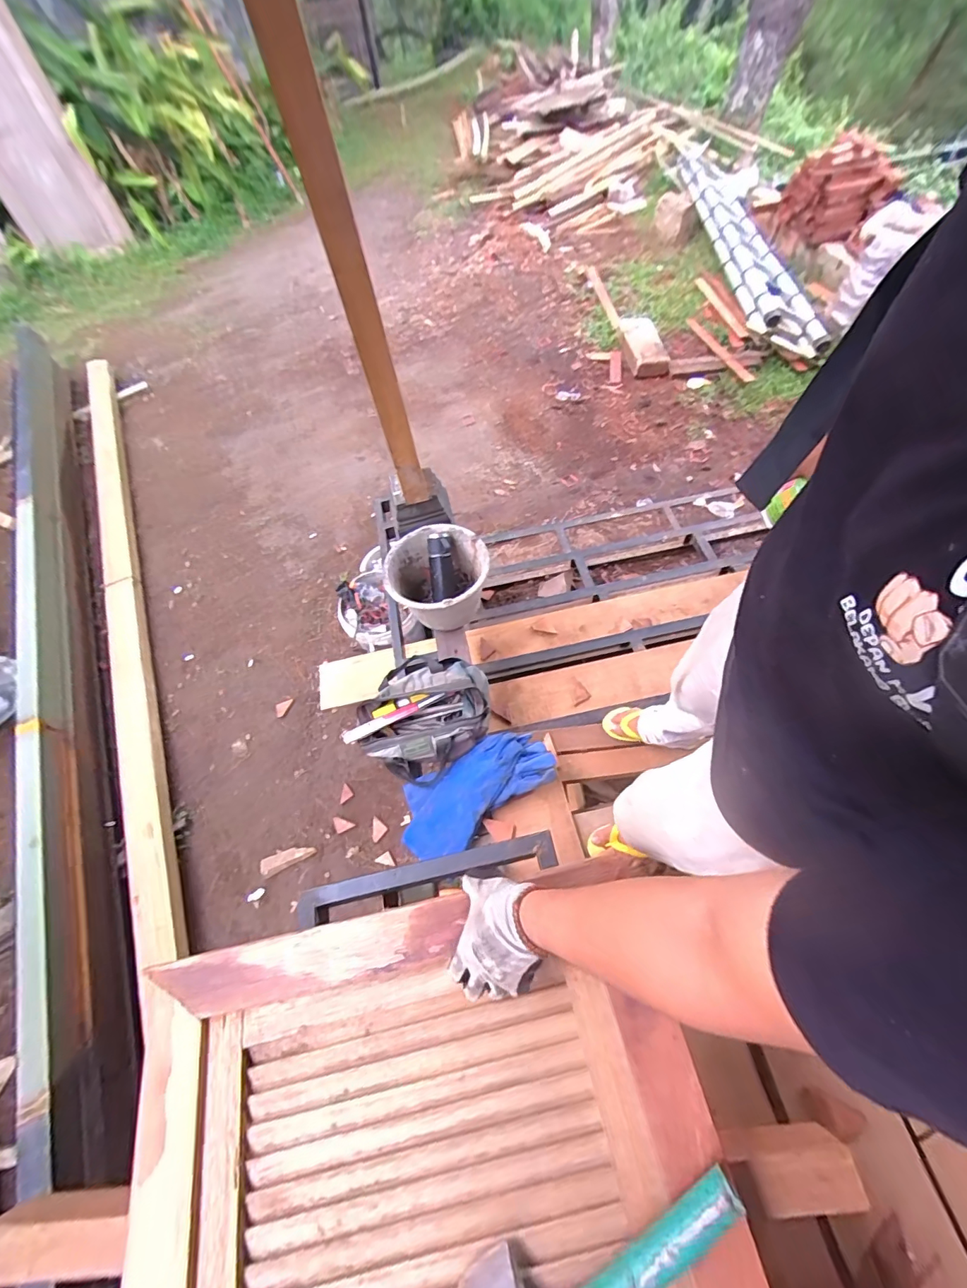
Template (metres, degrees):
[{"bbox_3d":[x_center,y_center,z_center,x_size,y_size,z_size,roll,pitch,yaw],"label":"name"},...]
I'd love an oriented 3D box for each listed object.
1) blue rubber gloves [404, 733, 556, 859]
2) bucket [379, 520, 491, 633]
[{"bbox_3d":[-0.022,0.351,1.102,0.399,0.042,0.201,-33,65,-2],"label":"blue rubber gloves"},{"bbox_3d":[-0.116,-0.165,1.312,0.278,0.204,0.251,-24,61,-6],"label":"bucket"}]

